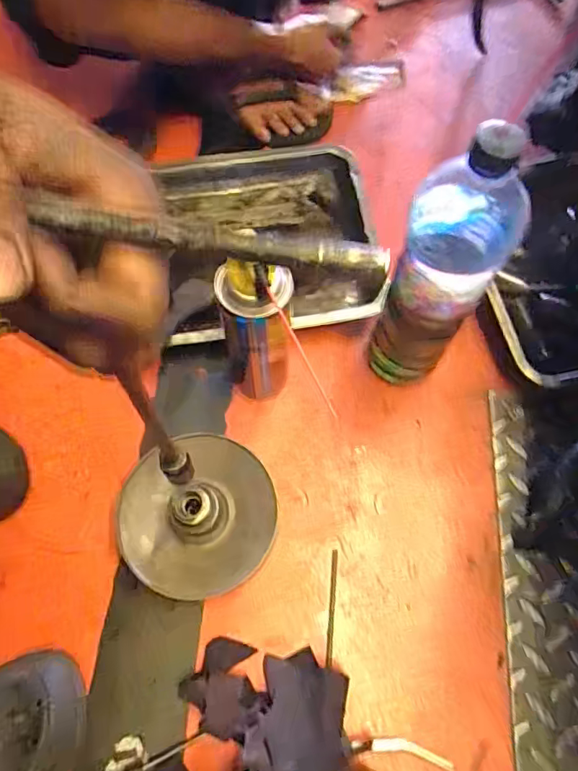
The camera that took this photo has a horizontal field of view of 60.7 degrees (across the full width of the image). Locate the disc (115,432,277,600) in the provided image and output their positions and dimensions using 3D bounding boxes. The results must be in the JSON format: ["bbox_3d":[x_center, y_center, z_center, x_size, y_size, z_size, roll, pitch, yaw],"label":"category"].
[{"bbox_3d":[-0.093,0.123,0.486,0.151,0.083,0.155,0,69,0],"label":"disc"}]

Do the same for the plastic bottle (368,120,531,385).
[{"bbox_3d":[0.132,-0.096,0.445,0.080,0.311,0.091,25,70,7],"label":"plastic bottle"}]

